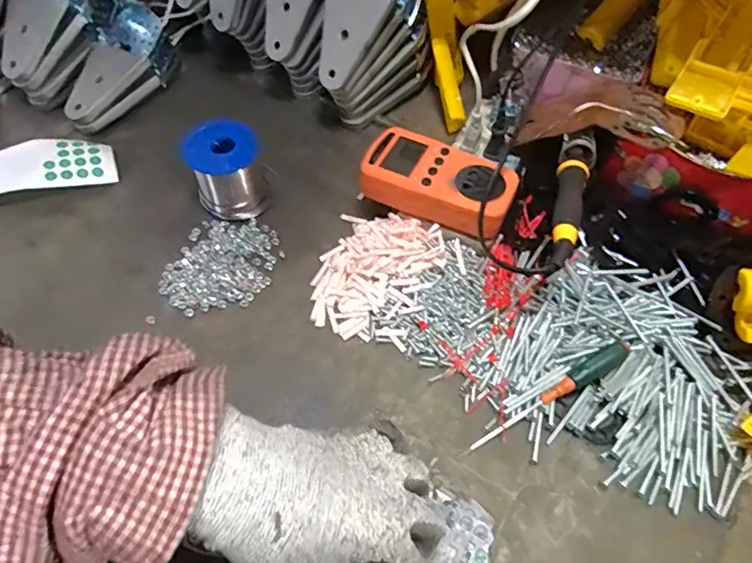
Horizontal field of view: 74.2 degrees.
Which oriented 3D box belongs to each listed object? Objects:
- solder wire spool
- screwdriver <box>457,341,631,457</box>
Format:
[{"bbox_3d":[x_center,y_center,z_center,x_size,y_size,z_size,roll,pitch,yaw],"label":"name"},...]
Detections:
[{"bbox_3d":[-0.135,-0.099,0.456,0.060,0.071,0.057,1,57,-1],"label":"solder wire spool"},{"bbox_3d":[0.124,0.087,0.366,0.147,0.014,0.015,-32,63,-5],"label":"screwdriver"}]

